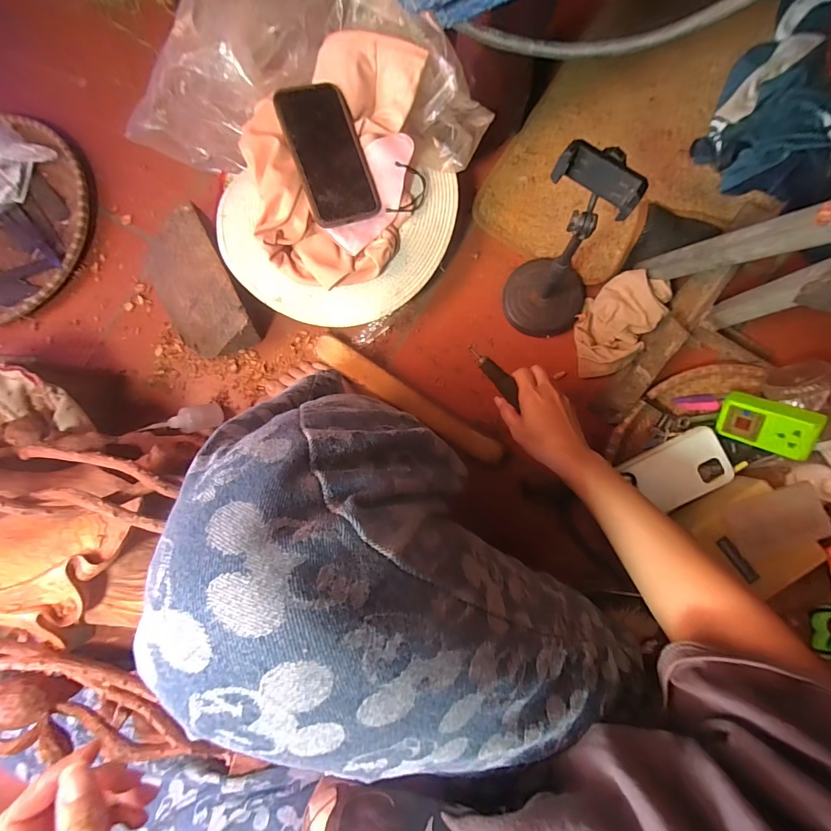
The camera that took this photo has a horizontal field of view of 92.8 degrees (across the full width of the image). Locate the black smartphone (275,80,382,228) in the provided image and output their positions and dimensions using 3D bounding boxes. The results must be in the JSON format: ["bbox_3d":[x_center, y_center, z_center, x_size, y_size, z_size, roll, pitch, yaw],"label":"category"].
[{"bbox_3d":[-0.105,-0.315,0.480,0.081,0.010,0.157,-21,98,-14],"label":"black smartphone"}]

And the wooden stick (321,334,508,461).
[{"bbox_3d":[-0.012,-0.021,0.573,0.303,0.027,0.035,33,89,6],"label":"wooden stick"}]

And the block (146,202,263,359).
[{"bbox_3d":[-0.319,-0.183,0.576,0.132,0.077,0.201,-32,84,1],"label":"block"}]

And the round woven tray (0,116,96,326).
[{"bbox_3d":[-0.668,-0.303,0.641,0.328,0.045,0.299,0,86,4],"label":"round woven tray"}]

